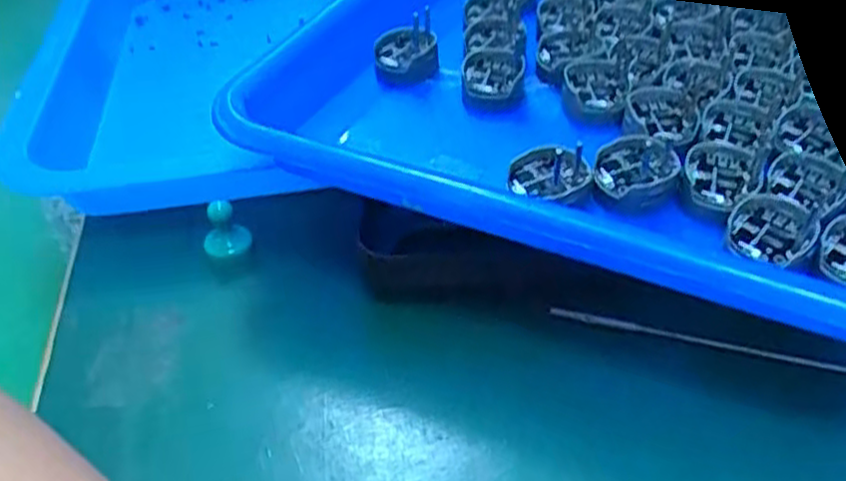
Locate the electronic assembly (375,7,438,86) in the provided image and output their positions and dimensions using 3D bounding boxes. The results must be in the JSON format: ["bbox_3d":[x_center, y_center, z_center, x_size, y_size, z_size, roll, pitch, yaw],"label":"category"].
[{"bbox_3d":[-0.007,-0.083,0.333,0.026,0.024,0.023,-3,40,0],"label":"electronic assembly"}]

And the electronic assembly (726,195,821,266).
[{"bbox_3d":[0.109,-0.004,0.245,0.024,0.005,0.034,23,46,28],"label":"electronic assembly"}]

